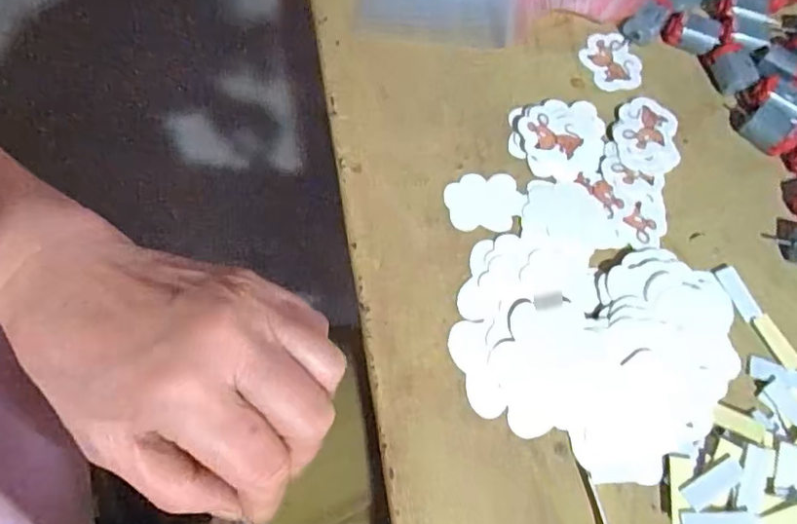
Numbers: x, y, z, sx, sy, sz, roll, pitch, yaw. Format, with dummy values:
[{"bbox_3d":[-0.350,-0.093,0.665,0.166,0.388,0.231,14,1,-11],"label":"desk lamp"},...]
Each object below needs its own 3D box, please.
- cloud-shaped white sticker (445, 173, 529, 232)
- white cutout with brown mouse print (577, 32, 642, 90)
[{"bbox_3d":[0.047,-0.033,0.303,0.042,0.004,0.034,1,69,0],"label":"cloud-shaped white sticker"},{"bbox_3d":[0.131,-0.121,0.343,0.033,0.005,0.040,-39,74,-14],"label":"white cutout with brown mouse print"}]

